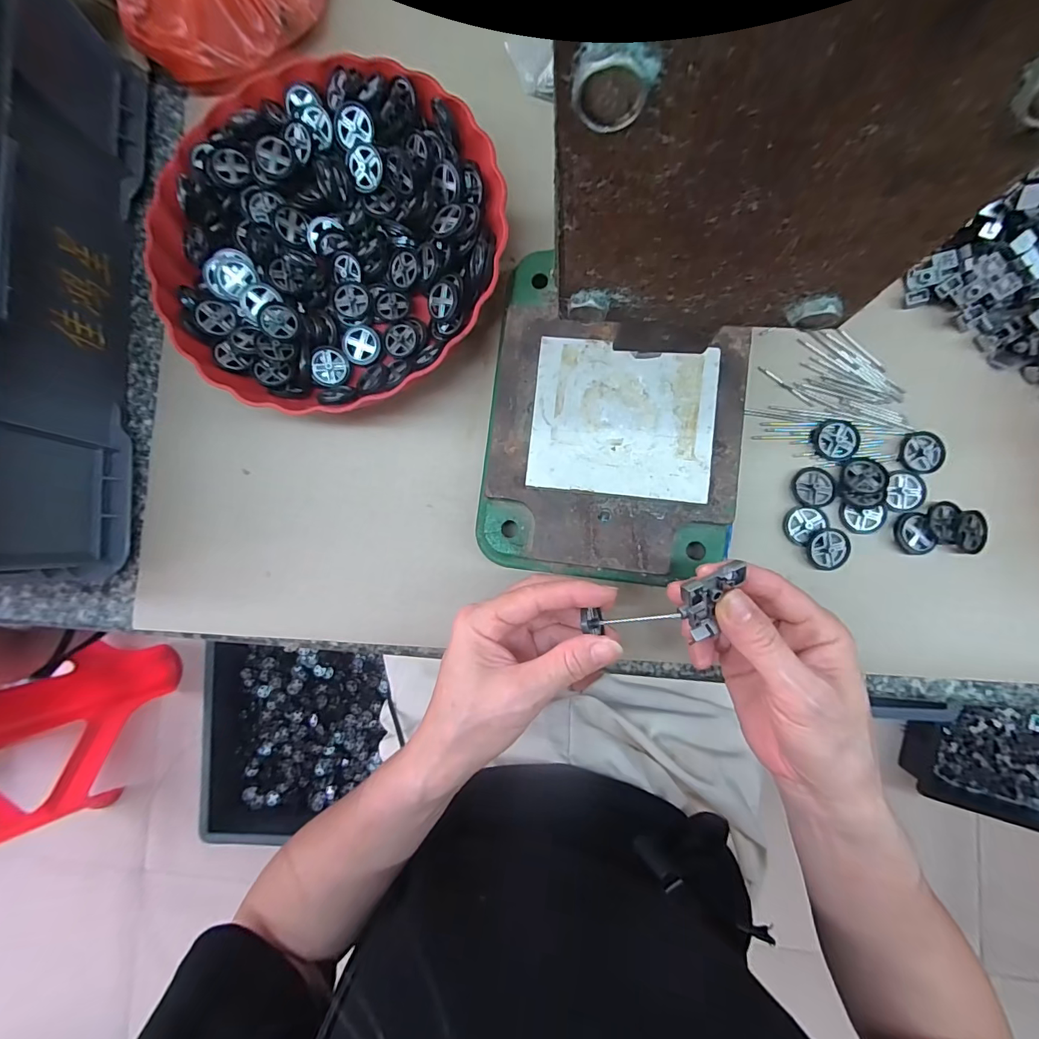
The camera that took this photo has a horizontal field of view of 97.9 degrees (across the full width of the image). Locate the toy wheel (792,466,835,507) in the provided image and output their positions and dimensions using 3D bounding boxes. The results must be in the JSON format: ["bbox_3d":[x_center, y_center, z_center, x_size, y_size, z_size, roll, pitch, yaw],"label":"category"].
[{"bbox_3d":[0.197,-0.022,0.303,0.025,0.004,0.027,0,85,5],"label":"toy wheel"}]

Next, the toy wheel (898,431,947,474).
[{"bbox_3d":[0.266,-0.044,0.298,0.025,0.004,0.027,0,85,5],"label":"toy wheel"}]

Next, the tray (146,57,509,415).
[{"bbox_3d":[-0.133,-0.190,0.326,0.231,0.051,0.240,-15,84,4],"label":"tray"}]

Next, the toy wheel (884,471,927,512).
[{"bbox_3d":[0.254,-0.018,0.298,0.023,0.004,0.027,16,87,6],"label":"toy wheel"}]

